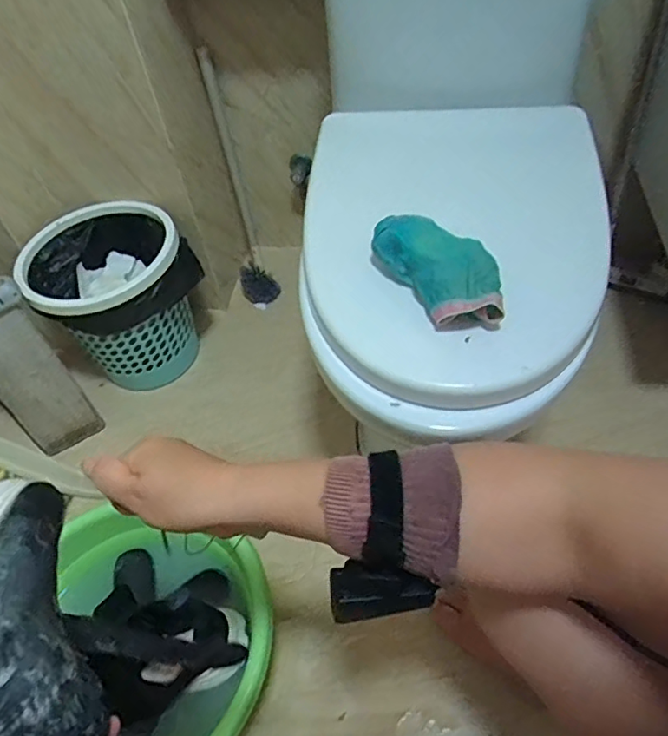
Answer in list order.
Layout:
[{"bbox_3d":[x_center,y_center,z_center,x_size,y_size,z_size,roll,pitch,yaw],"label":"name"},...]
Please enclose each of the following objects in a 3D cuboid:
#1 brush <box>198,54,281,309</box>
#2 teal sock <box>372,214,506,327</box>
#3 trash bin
[{"bbox_3d":[-0.202,-0.366,1.130,0.073,0.497,0.071,-16,30,-10],"label":"brush"},{"bbox_3d":[0.108,-0.103,0.564,0.069,0.050,0.157,-28,53,-16],"label":"teal sock"},{"bbox_3d":[-0.407,-0.126,1.054,0.269,0.272,0.229,-34,54,-20],"label":"trash bin"}]

